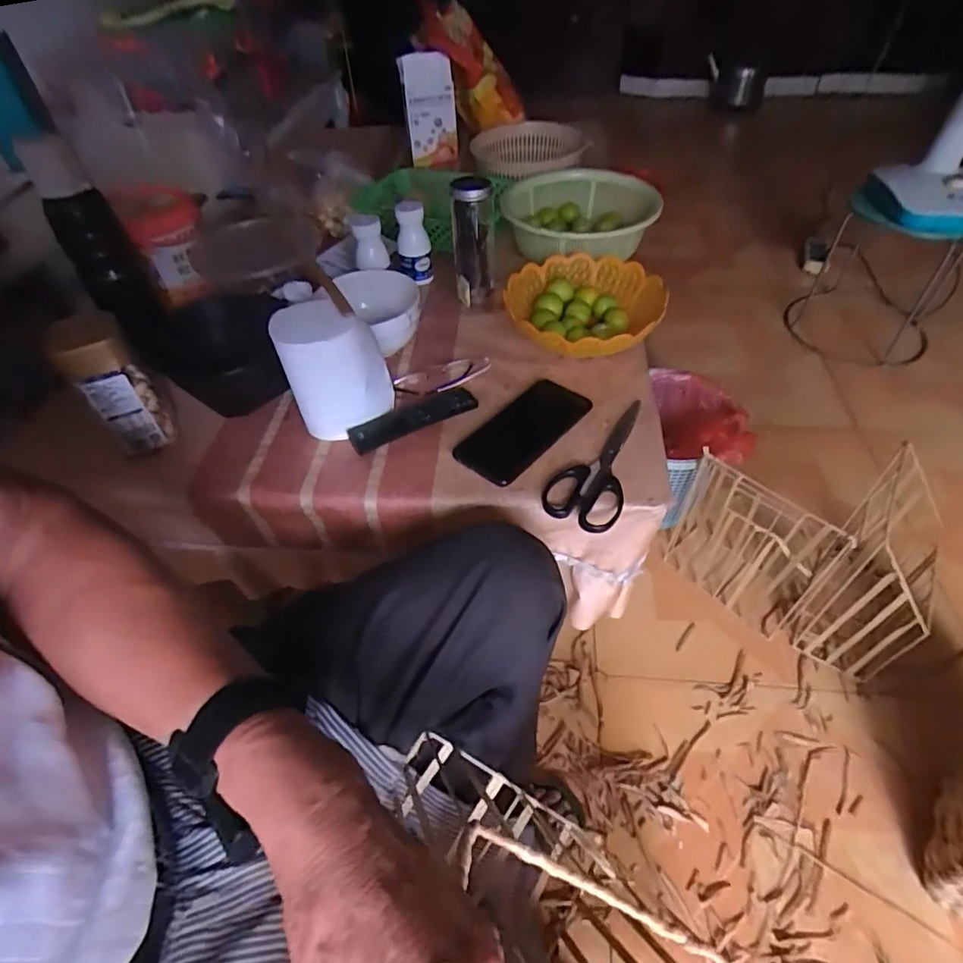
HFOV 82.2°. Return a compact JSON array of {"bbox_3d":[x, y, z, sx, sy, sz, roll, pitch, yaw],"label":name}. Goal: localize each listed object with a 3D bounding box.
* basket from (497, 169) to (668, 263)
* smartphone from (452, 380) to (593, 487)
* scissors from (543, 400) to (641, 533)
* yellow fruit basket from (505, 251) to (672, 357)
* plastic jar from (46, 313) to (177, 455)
[{"bbox_3d":[0.151,-0.412,0.860,0.231,0.059,0.274,0,49,3],"label":"basket"},{"bbox_3d":[0.046,-0.058,0.604,0.076,0.007,0.160,33,58,27],"label":"smartphone"},{"bbox_3d":[0.128,-0.028,0.579,0.074,0.009,0.192,19,53,18],"label":"scissors"},{"bbox_3d":[0.141,-0.241,0.731,0.192,0.058,0.216,18,52,18],"label":"yellow fruit basket"},{"bbox_3d":[-0.380,-0.101,0.572,0.059,0.139,0.063,-1,49,2],"label":"plastic jar"}]

